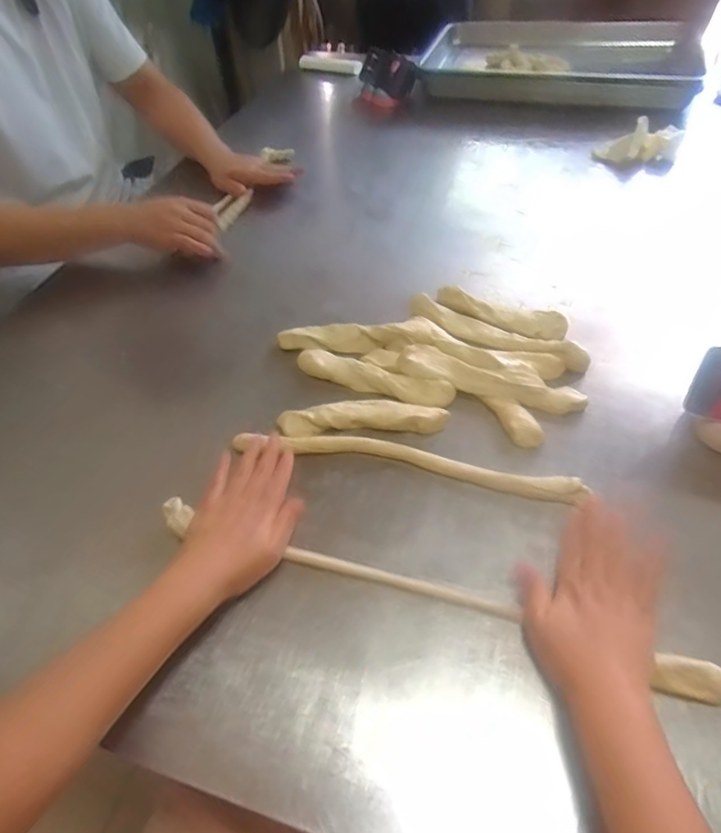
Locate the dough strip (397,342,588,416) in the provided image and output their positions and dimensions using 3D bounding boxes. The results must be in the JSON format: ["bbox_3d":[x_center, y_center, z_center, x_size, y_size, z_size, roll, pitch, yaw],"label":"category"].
[{"bbox_3d":[0.146,-0.039,0.613,0.207,0.020,0.045,19,53,15],"label":"dough strip"}]

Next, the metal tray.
[{"bbox_3d":[0.458,-0.802,1.217,0.598,0.063,0.390,9,51,8],"label":"metal tray"}]

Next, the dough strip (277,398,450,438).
[{"bbox_3d":[0.003,0.001,0.597,0.178,0.020,0.043,-4,51,-3],"label":"dough strip"}]

